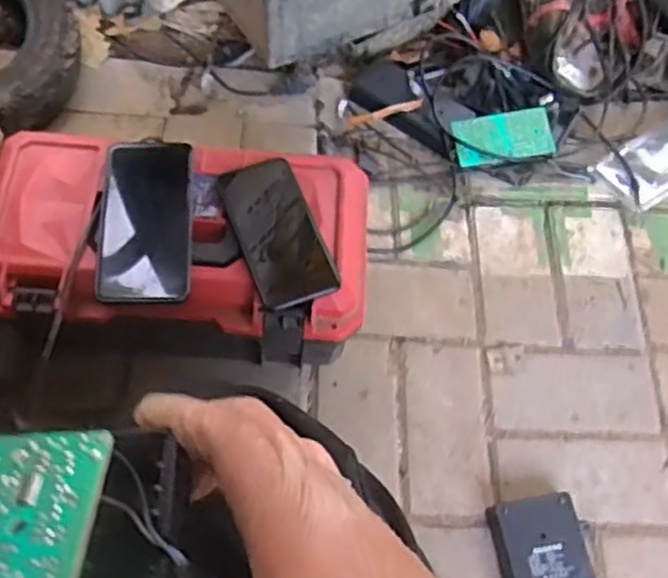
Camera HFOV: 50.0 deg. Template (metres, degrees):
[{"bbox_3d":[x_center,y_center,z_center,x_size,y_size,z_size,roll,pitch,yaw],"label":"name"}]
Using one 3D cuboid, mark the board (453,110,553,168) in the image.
[{"bbox_3d":[0.223,-0.199,0.939,0.127,0.011,0.065,-9,76,0],"label":"board"}]

